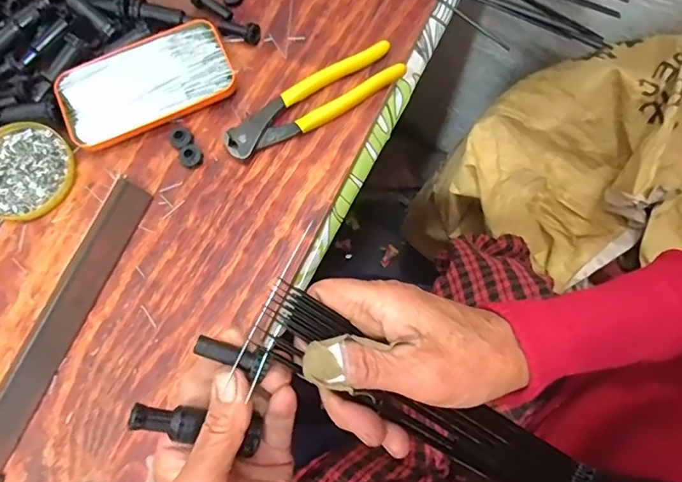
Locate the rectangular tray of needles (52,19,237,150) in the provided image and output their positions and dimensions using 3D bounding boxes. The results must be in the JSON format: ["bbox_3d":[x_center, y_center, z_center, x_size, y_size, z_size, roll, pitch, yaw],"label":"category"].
[{"bbox_3d":[-0.167,-0.135,0.427,0.144,0.018,0.078,-24,76,-5],"label":"rectangular tray of needles"}]

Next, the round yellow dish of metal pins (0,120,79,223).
[{"bbox_3d":[-0.270,-0.060,0.414,0.088,0.011,0.081,0,75,1],"label":"round yellow dish of metal pins"}]

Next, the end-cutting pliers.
[{"bbox_3d":[-0.023,-0.119,0.423,0.164,0.015,0.040,-29,77,-6],"label":"end-cutting pliers"}]

